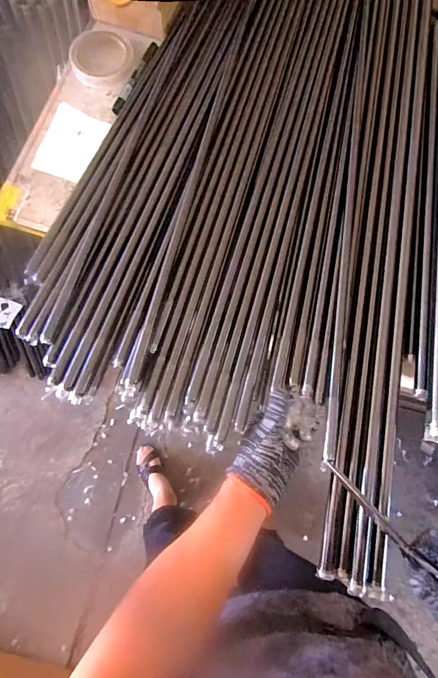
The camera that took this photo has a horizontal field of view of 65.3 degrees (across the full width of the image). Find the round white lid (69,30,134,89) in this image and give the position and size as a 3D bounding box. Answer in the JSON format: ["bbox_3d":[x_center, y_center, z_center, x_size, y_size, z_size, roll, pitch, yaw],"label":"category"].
[{"bbox_3d":[-0.187,-0.441,0.538,0.093,0.020,0.093,0,77,-1],"label":"round white lid"}]

